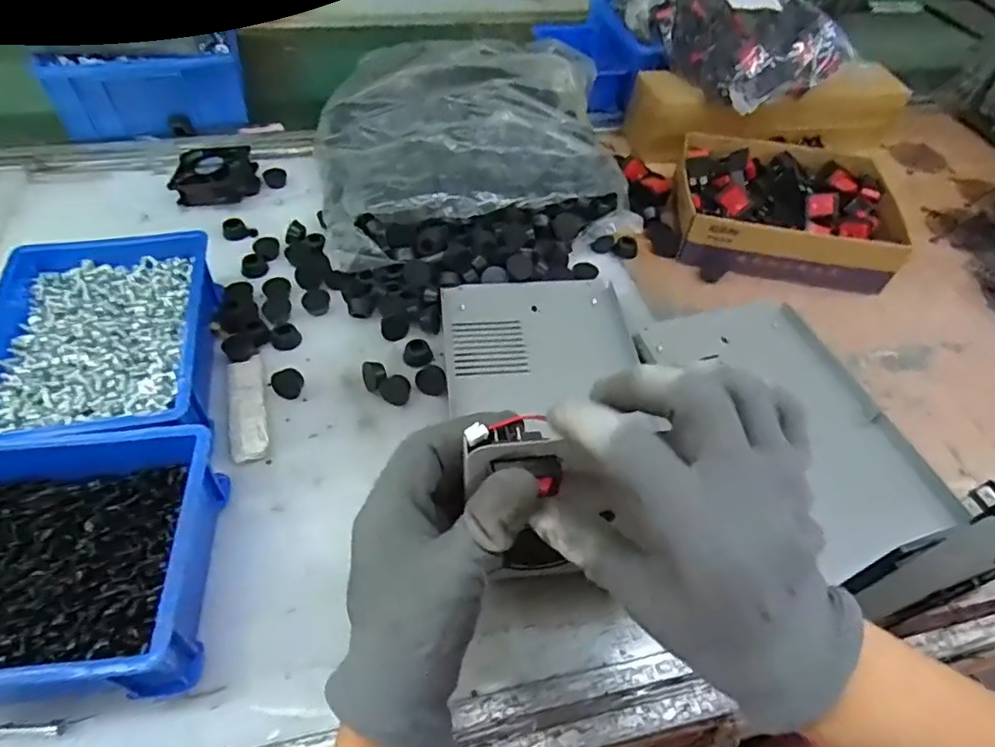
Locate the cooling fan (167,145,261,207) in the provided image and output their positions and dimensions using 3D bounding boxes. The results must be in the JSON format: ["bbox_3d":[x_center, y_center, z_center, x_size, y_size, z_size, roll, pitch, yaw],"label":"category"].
[{"bbox_3d":[-0.294,-0.209,0.632,0.082,0.027,0.074,-1,52,-4],"label":"cooling fan"}]

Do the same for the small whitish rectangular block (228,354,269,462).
[{"bbox_3d":[-0.193,0.024,0.467,0.026,0.008,0.099,-13,54,-13],"label":"small whitish rectangular block"}]

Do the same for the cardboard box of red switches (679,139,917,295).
[{"bbox_3d":[0.292,-0.172,0.630,0.217,0.055,0.172,4,52,0],"label":"cardboard box of red switches"}]

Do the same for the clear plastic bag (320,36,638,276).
[{"bbox_3d":[-0.027,-0.258,0.648,0.321,0.086,0.323,-8,53,-11],"label":"clear plastic bag"}]

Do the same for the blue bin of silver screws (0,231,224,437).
[{"bbox_3d":[-0.298,-0.020,0.464,0.156,0.063,0.200,-11,53,-13],"label":"blue bin of silver screws"}]

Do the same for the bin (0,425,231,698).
[{"bbox_3d":[-0.270,0.111,0.355,0.192,0.066,0.149,-4,52,-6],"label":"bin"}]

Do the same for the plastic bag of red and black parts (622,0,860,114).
[{"bbox_3d":[0.276,-0.404,0.705,0.157,0.066,0.231,-17,55,-18],"label":"plastic bag of red and black parts"}]

